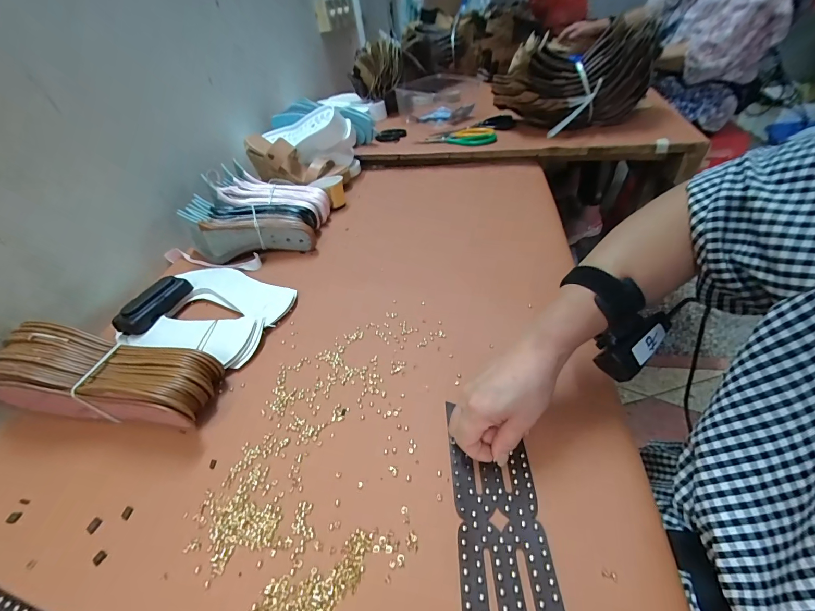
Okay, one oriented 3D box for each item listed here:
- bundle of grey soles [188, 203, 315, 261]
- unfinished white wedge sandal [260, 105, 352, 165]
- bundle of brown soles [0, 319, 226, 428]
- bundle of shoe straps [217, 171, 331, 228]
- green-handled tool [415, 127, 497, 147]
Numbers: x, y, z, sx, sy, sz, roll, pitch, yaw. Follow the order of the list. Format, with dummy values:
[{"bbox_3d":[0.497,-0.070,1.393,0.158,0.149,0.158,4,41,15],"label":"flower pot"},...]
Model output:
[{"bbox_3d":[-0.272,-0.137,0.619,0.209,0.063,0.087,-6,41,0],"label":"bundle of grey soles"},{"bbox_3d":[-0.253,-0.404,0.835,0.245,0.090,0.083,5,44,15],"label":"unfinished white wedge sandal"},{"bbox_3d":[-0.338,0.083,0.395,0.238,0.084,0.085,0,42,7],"label":"bundle of brown soles"},{"bbox_3d":[-0.258,-0.209,0.685,0.205,0.042,0.100,9,41,-6],"label":"bundle of shoe straps"},{"bbox_3d":[0.122,-0.413,0.858,0.182,0.011,0.106,-1,43,9],"label":"green-handled tool"}]

